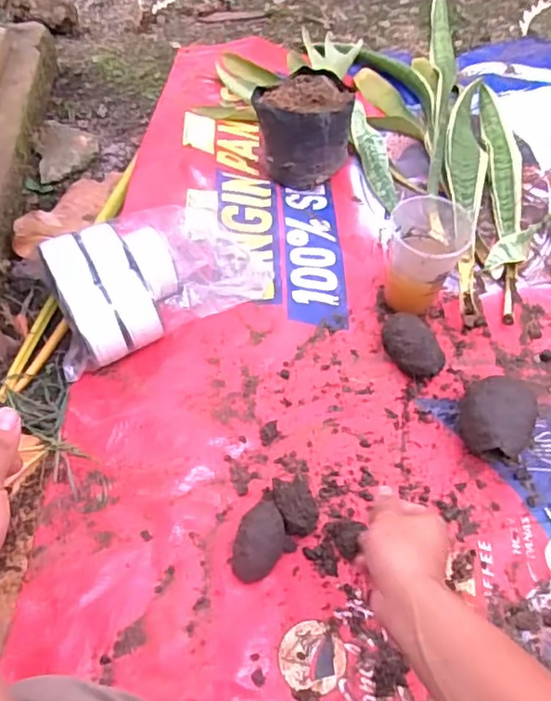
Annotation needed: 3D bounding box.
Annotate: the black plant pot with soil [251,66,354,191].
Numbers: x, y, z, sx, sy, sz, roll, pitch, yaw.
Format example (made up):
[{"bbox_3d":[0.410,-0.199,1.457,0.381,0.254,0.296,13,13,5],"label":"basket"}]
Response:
[{"bbox_3d":[0.040,-0.321,0.881,0.143,0.125,0.128,6,57,5],"label":"black plant pot with soil"}]

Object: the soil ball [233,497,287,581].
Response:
[{"bbox_3d":[-0.014,0.182,0.563,0.045,0.043,0.074,10,58,7],"label":"soil ball"}]

